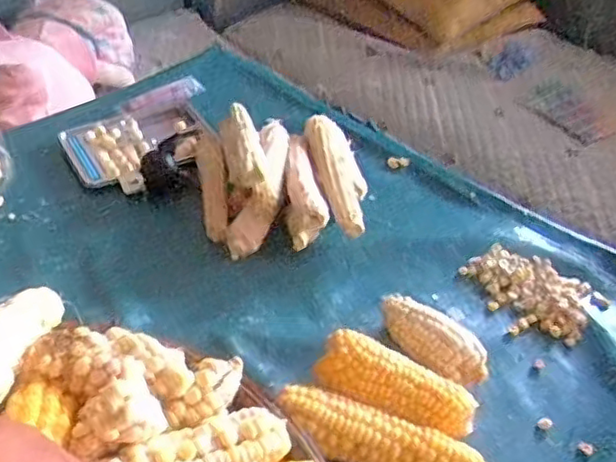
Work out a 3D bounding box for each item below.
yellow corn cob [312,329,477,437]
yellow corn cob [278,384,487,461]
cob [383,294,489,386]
[{"bbox_3d":[0.065,0.124,0.488,0.118,0.050,0.043,20,44,15],"label":"yellow corn cob"},{"bbox_3d":[0.057,0.154,0.460,0.157,0.047,0.038,14,43,8],"label":"yellow corn cob"},{"bbox_3d":[0.101,0.093,0.533,0.040,0.046,0.103,-30,53,-33],"label":"cob"}]

